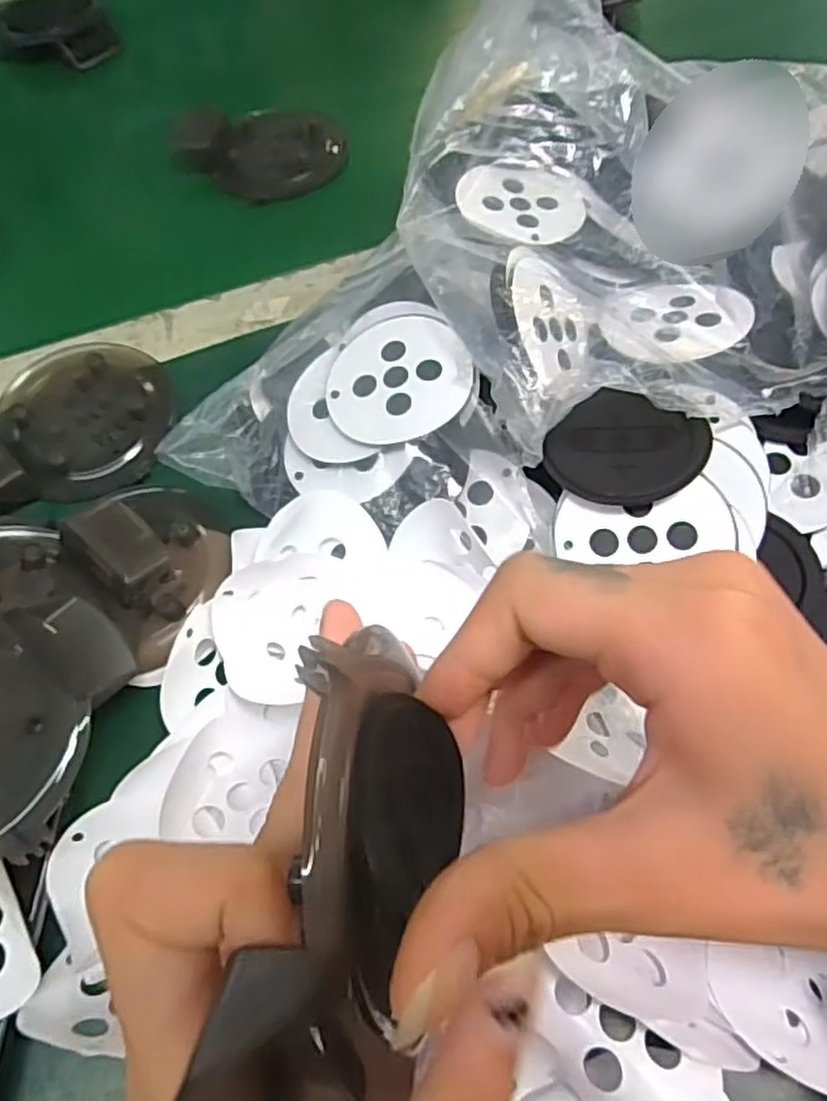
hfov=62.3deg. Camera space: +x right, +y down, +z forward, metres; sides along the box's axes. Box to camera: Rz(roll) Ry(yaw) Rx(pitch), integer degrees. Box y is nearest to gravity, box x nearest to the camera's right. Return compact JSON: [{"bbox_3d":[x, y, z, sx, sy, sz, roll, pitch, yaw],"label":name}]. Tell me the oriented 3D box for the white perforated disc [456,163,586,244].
[{"bbox_3d":[0.051,-0.166,0.325,0.060,0.004,0.061,3,58,-4],"label":"white perforated disc"}]

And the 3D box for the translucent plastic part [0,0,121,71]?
[{"bbox_3d":[-0.263,-0.379,0.500,0.085,0.028,0.059,-21,64,-9],"label":"translucent plastic part"}]

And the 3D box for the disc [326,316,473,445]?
[{"bbox_3d":[-0.007,-0.071,0.282,0.060,0.004,0.060,-6,67,14],"label":"disc"}]

